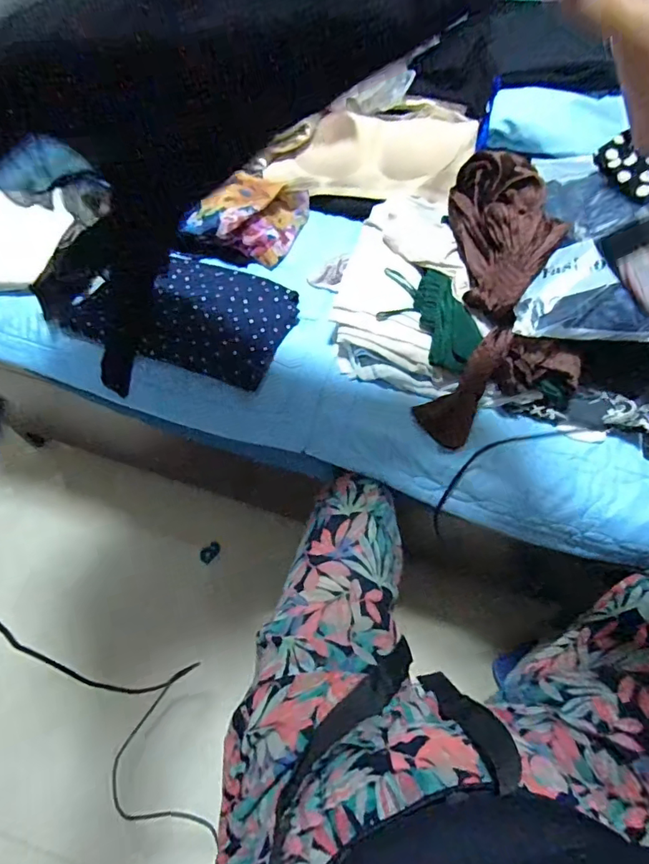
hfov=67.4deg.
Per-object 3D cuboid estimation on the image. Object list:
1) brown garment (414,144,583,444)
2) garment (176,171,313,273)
[{"bbox_3d":[0.229,-0.175,0.615,0.176,0.071,0.394,7,83,2],"label":"brown garment"},{"bbox_3d":[-0.108,-0.320,0.741,0.202,0.068,0.126,-38,69,-20],"label":"garment"}]

